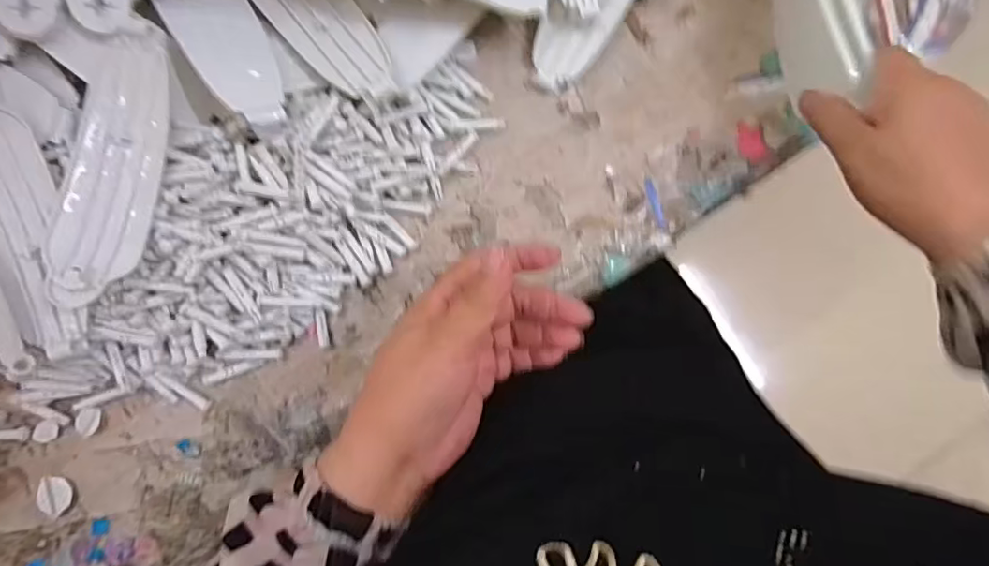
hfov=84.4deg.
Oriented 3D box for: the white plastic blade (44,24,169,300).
[{"bbox_3d":[-0.220,-0.066,0.312,0.056,0.021,0.154,13,84,0],"label":"white plastic blade"}]

